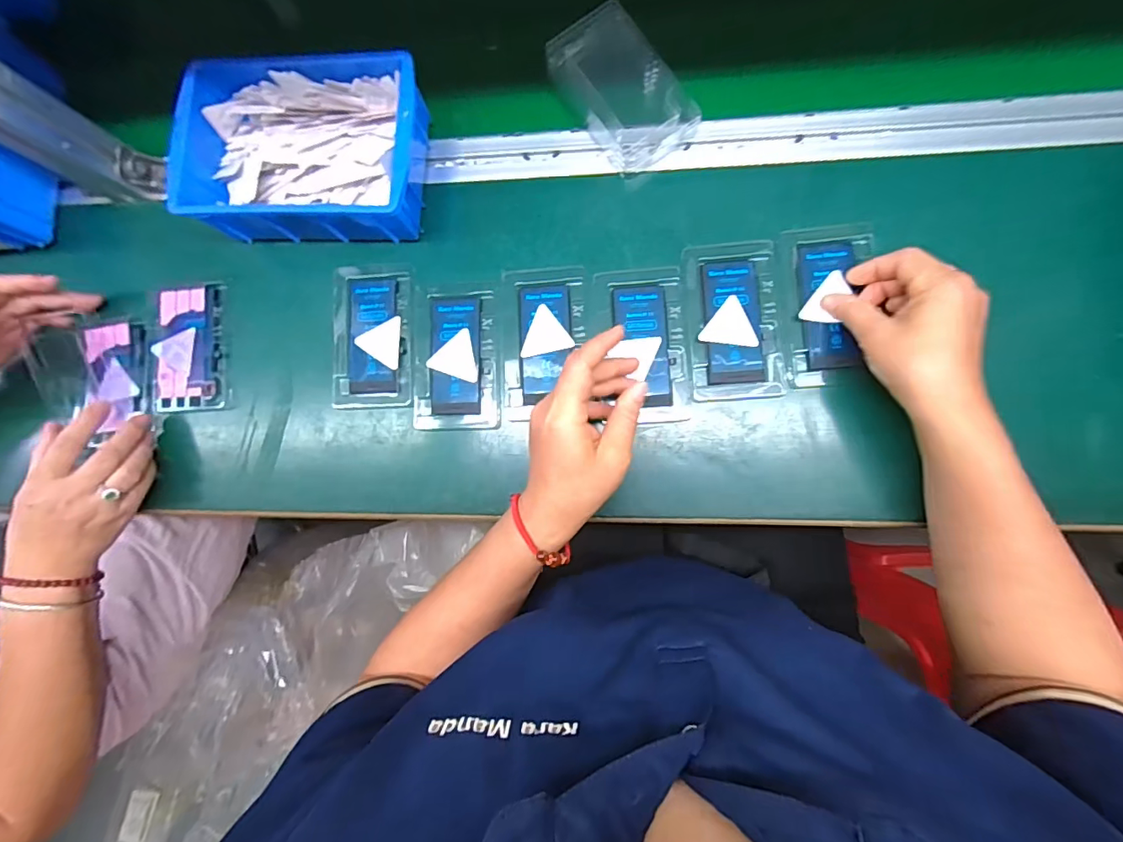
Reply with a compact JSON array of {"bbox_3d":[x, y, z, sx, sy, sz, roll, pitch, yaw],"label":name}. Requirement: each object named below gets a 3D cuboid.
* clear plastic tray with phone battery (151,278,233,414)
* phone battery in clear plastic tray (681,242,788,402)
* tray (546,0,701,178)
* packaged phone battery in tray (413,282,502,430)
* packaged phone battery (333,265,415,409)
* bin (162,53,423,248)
[{"bbox_3d":[-0.346,-0.071,0.456,0.076,0.008,0.125,-6,86,6],"label":"clear plastic tray with phone battery"},{"bbox_3d":[0.140,-0.082,0.404,0.072,0.004,0.128,-4,86,6],"label":"phone battery in clear plastic tray"},{"bbox_3d":[0.050,-0.283,0.422,0.079,0.027,0.130,-36,84,3],"label":"tray"},{"bbox_3d":[-0.089,-0.057,0.427,0.074,0.005,0.127,0,87,7],"label":"packaged phone battery in tray"},{"bbox_3d":[-0.166,-0.075,0.434,0.071,0.009,0.125,0,87,6],"label":"packaged phone battery"},{"bbox_3d":[-0.216,-0.229,0.425,0.204,0.059,0.138,2,87,7],"label":"bin"}]

